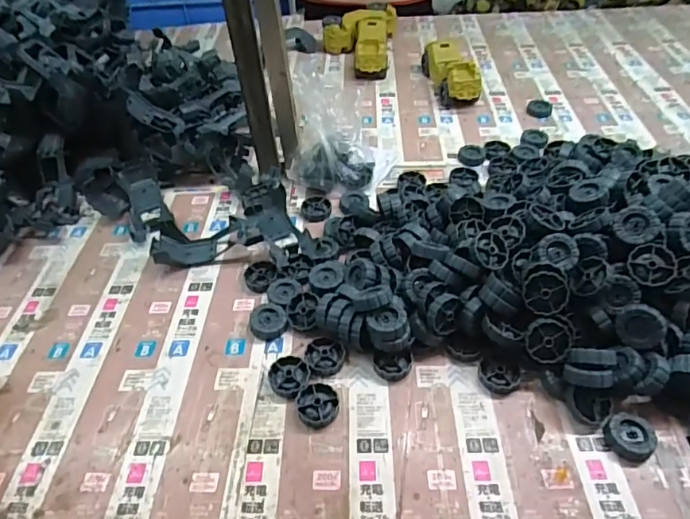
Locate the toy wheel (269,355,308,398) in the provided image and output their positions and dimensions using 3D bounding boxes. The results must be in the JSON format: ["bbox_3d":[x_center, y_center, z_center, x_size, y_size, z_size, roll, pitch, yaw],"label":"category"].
[{"bbox_3d":[-0.053,0.111,0.480,0.037,0.008,0.040,-2,46,2],"label":"toy wheel"}]

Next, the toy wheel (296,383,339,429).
[{"bbox_3d":[-0.025,0.133,0.457,0.038,0.014,0.040,-3,45,3],"label":"toy wheel"}]

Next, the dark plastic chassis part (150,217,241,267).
[{"bbox_3d":[-0.178,-0.020,0.606,0.101,0.031,0.064,-8,46,-4],"label":"dark plastic chassis part"}]

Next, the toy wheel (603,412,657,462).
[{"bbox_3d":[0.243,0.150,0.426,0.040,0.013,0.038,-3,45,3],"label":"toy wheel"}]

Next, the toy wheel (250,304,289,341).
[{"bbox_3d":[-0.078,0.064,0.521,0.037,0.014,0.037,-3,46,1],"label":"toy wheel"}]

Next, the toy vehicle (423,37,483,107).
[{"bbox_3d":[0.179,-0.312,0.846,0.058,0.062,0.156,-10,46,-5],"label":"toy vehicle"}]

